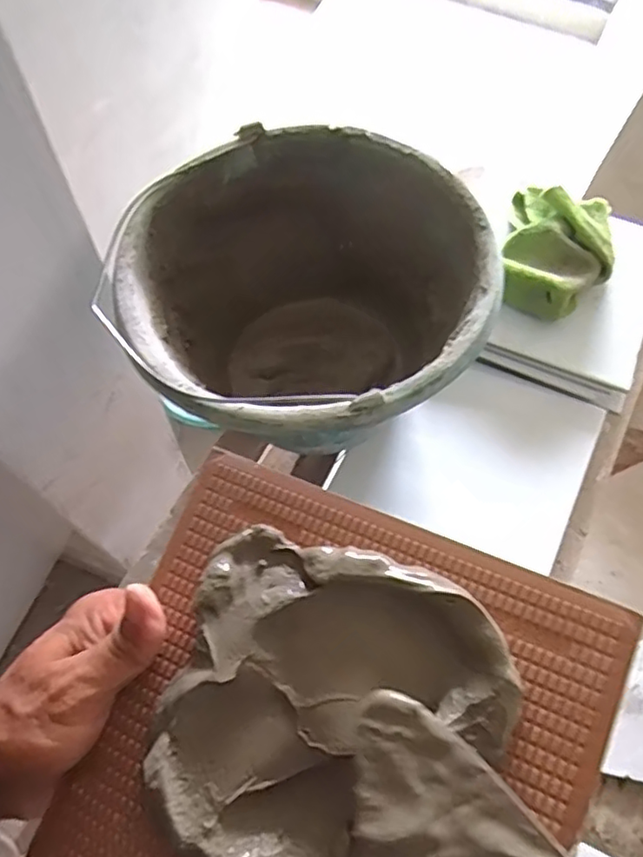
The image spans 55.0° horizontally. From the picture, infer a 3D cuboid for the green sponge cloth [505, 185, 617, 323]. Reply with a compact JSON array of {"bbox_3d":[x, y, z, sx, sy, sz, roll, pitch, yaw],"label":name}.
[{"bbox_3d":[0.225,-0.173,0.586,0.097,0.041,0.148,16,66,8],"label":"green sponge cloth"}]

